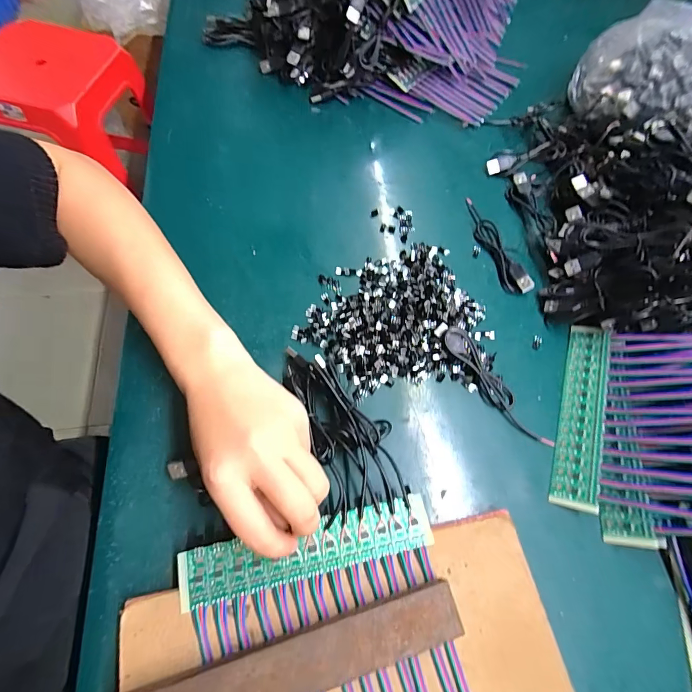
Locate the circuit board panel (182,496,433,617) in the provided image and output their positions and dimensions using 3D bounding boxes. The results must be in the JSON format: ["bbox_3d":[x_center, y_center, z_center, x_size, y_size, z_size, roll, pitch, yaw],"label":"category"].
[{"bbox_3d":[-0.023,0.134,0.257,0.163,0.004,0.033,-10,65,-11],"label":"circuit board panel"}]

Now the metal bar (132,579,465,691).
[{"bbox_3d":[-0.026,0.182,0.223,0.190,0.023,0.031,-13,65,-10],"label":"metal bar"}]

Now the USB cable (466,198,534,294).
[{"bbox_3d":[0.151,-0.106,0.401,0.021,0.012,0.124,-16,67,-12],"label":"USB cable"}]

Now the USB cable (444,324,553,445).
[{"bbox_3d":[0.128,0.034,0.329,0.024,0.019,0.121,-30,71,-18],"label":"USB cable"}]

